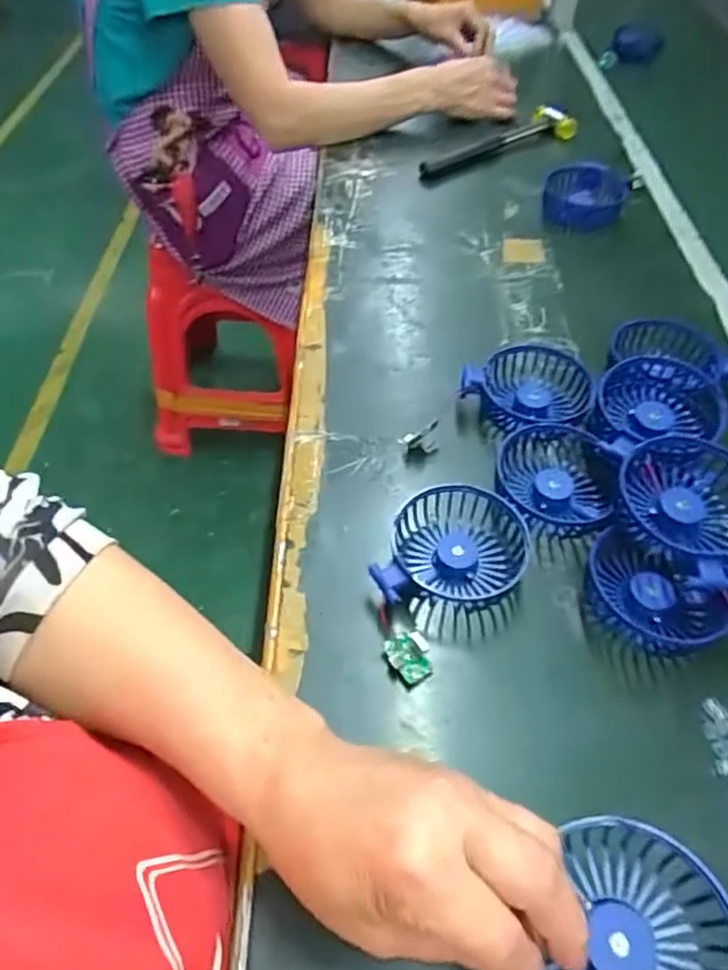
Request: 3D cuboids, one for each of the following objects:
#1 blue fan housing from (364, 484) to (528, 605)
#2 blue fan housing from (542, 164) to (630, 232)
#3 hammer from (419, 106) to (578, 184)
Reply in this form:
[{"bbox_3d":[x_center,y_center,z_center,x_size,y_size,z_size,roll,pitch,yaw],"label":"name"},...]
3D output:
[{"bbox_3d":[0.059,0.039,0.430,0.108,0.029,0.074,-8,52,-6],"label":"blue fan housing"},{"bbox_3d":[0.254,-0.334,0.732,0.088,0.030,0.109,15,53,12],"label":"blue fan housing"},{"bbox_3d":[0.174,-0.435,0.820,0.248,0.027,0.064,-32,58,-22],"label":"hammer"}]

